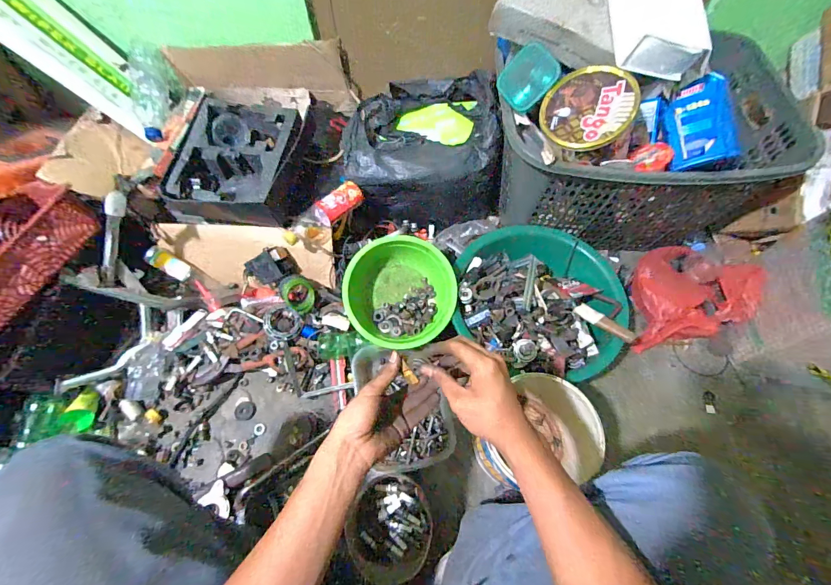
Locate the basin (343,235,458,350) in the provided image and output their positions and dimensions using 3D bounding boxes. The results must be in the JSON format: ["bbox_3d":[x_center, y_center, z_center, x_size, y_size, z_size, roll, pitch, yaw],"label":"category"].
[{"bbox_3d":[-0.035,0.001,0.755,0.225,0.091,0.225,0,88,-8],"label":"basin"}]

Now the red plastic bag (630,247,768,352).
[{"bbox_3d":[0.607,-0.001,0.790,0.202,0.116,0.259,9,63,6],"label":"red plastic bag"}]

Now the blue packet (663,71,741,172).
[{"bbox_3d":[0.491,-0.296,0.615,0.091,0.025,0.163,-9,76,40],"label":"blue packet"}]

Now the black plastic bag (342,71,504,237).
[{"bbox_3d":[0.017,-0.345,0.883,0.346,0.212,0.344,-1,62,1],"label":"black plastic bag"}]

